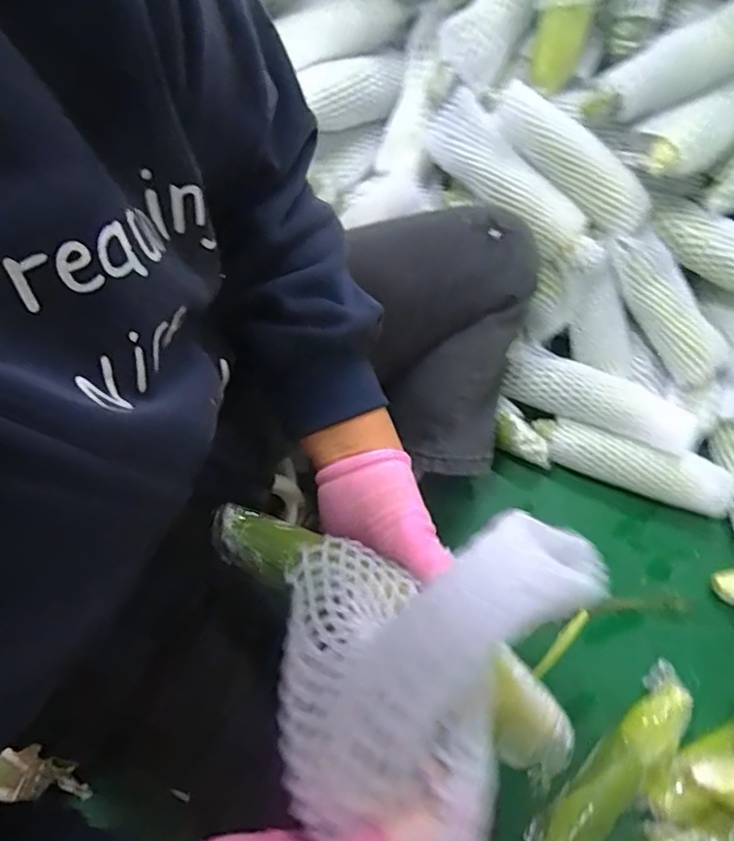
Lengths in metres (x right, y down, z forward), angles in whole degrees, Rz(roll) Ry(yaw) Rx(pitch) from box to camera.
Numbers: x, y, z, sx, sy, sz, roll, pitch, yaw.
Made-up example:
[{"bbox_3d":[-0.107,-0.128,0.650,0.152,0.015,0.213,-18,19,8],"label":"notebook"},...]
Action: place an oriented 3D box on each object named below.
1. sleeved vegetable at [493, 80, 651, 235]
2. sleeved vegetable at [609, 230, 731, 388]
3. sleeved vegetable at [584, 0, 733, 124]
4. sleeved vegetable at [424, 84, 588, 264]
[{"bbox_3d":[0.244,-0.308,0.676,0.220,0.047,0.052,37,71,-10],"label":"sleeved vegetable"},{"bbox_3d":[0.376,-0.143,0.722,0.062,0.053,0.204,-34,95,-12],"label":"sleeved vegetable"},{"bbox_3d":[0.360,-0.407,0.646,0.222,0.053,0.066,-22,67,15],"label":"sleeved vegetable"},{"bbox_3d":[0.170,-0.293,0.692,0.225,0.060,0.059,40,73,-5],"label":"sleeved vegetable"}]

